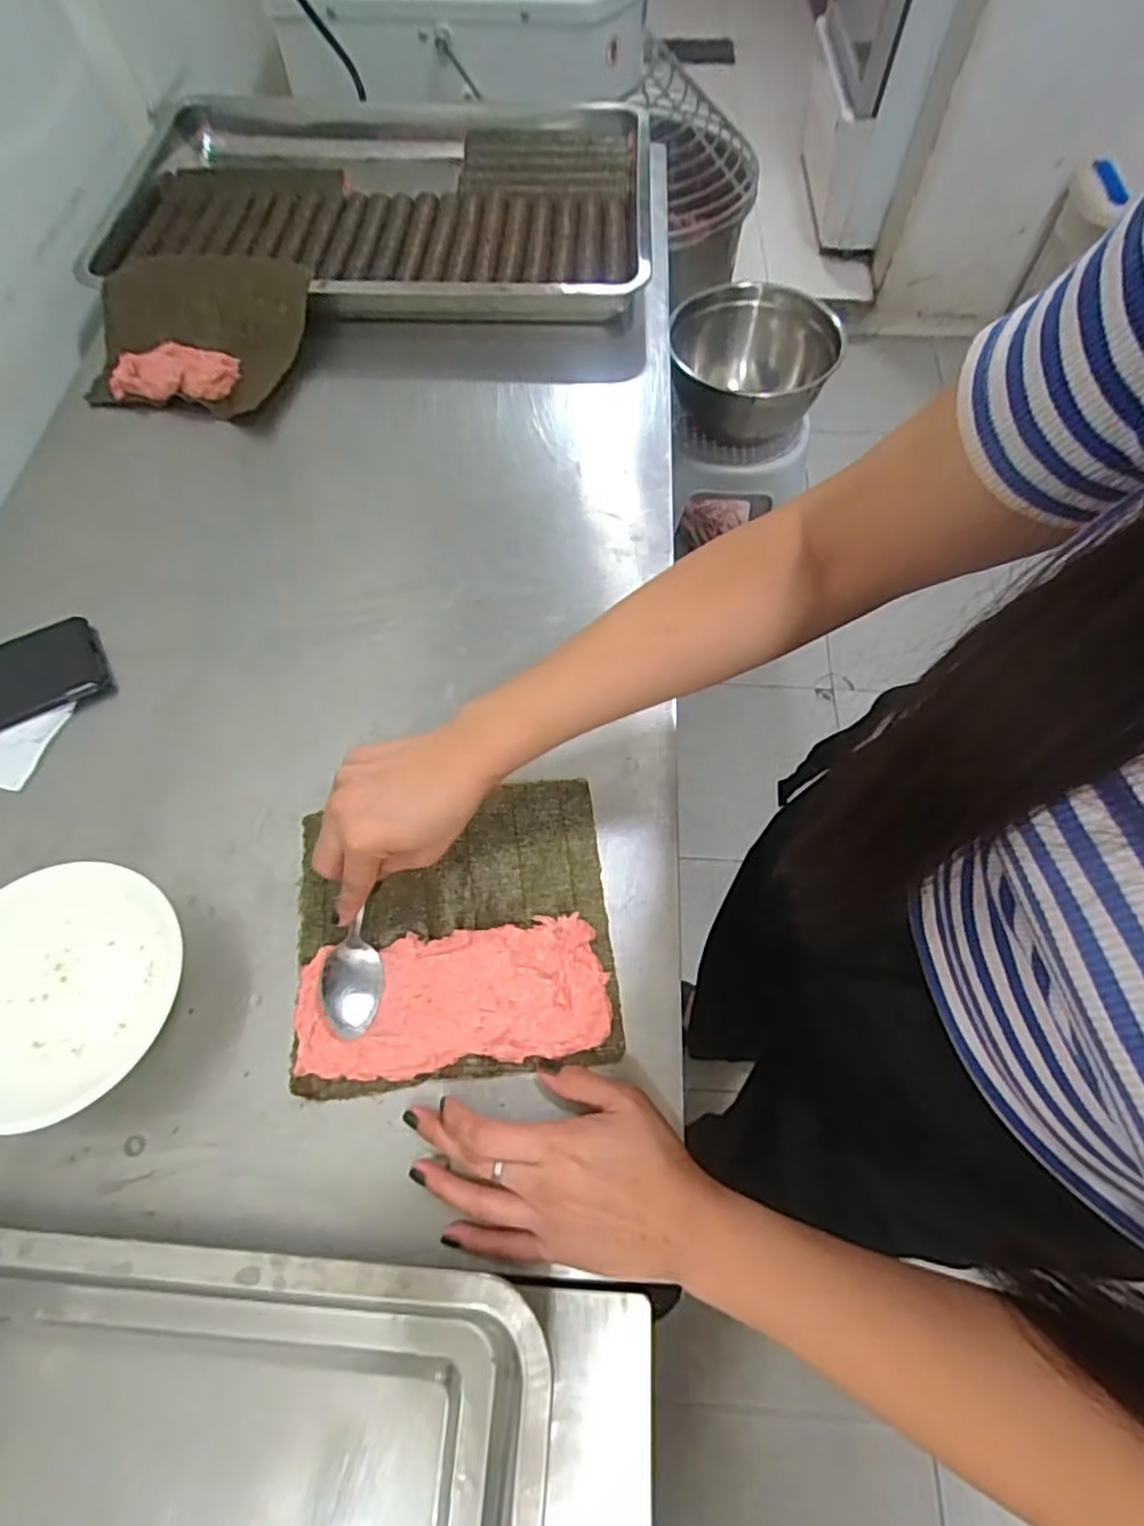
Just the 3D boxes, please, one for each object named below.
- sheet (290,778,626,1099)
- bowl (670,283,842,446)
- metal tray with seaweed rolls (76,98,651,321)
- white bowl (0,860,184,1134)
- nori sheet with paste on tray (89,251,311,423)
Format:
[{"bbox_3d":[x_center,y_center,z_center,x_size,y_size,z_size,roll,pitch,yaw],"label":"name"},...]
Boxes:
[{"bbox_3d":[-0.076,0.104,0.445,0.197,0.014,0.182,-6,64,-3],"label":"sheet"},{"bbox_3d":[0.292,-0.652,1.142,0.242,0.131,0.253,0,64,0],"label":"bowl"},{"bbox_3d":[-0.217,-0.647,0.800,0.601,0.053,0.409,1,64,1],"label":"metal tray with seaweed rolls"},{"bbox_3d":[-0.313,0.137,0.417,0.132,0.039,0.142,0,64,0],"label":"white bowl"},{"bbox_3d":[-0.370,-0.428,0.684,0.199,0.033,0.165,6,83,4],"label":"nori sheet with paste on tray"}]

